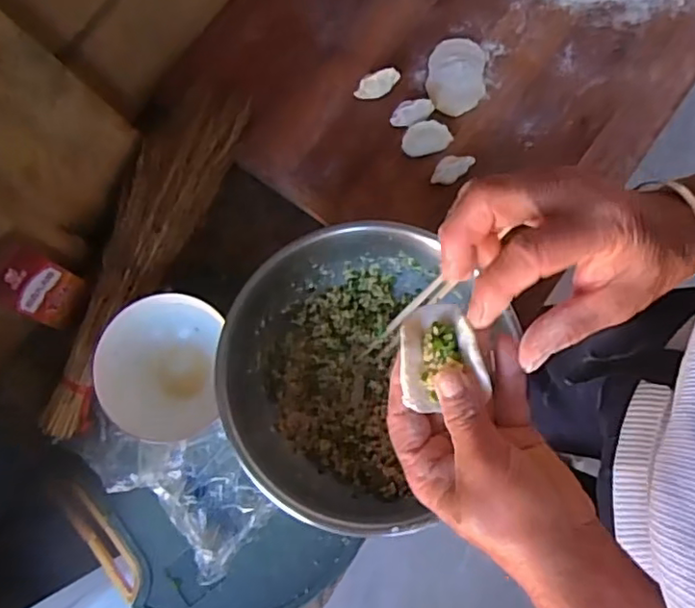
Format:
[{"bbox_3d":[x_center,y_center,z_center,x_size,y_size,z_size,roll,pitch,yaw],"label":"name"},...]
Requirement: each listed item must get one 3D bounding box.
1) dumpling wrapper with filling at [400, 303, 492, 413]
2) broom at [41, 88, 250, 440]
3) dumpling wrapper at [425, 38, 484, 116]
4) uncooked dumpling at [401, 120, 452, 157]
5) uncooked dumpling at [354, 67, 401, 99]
[{"bbox_3d":[0.049,0.027,0.331,0.042,0.023,0.055,-17,80,-2],"label":"dumpling wrapper with filling"},{"bbox_3d":[-0.214,-0.052,0.612,0.087,0.045,0.389,23,81,5],"label":"broom"},{"bbox_3d":[0.121,-0.252,0.669,0.063,0.011,0.091,3,80,2],"label":"dumpling wrapper"},{"bbox_3d":[0.084,-0.179,0.647,0.053,0.016,0.032,-15,80,-1],"label":"uncooked dumpling"},{"bbox_3d":[0.033,-0.239,0.661,0.050,0.027,0.019,-24,80,-3],"label":"uncooked dumpling"}]

